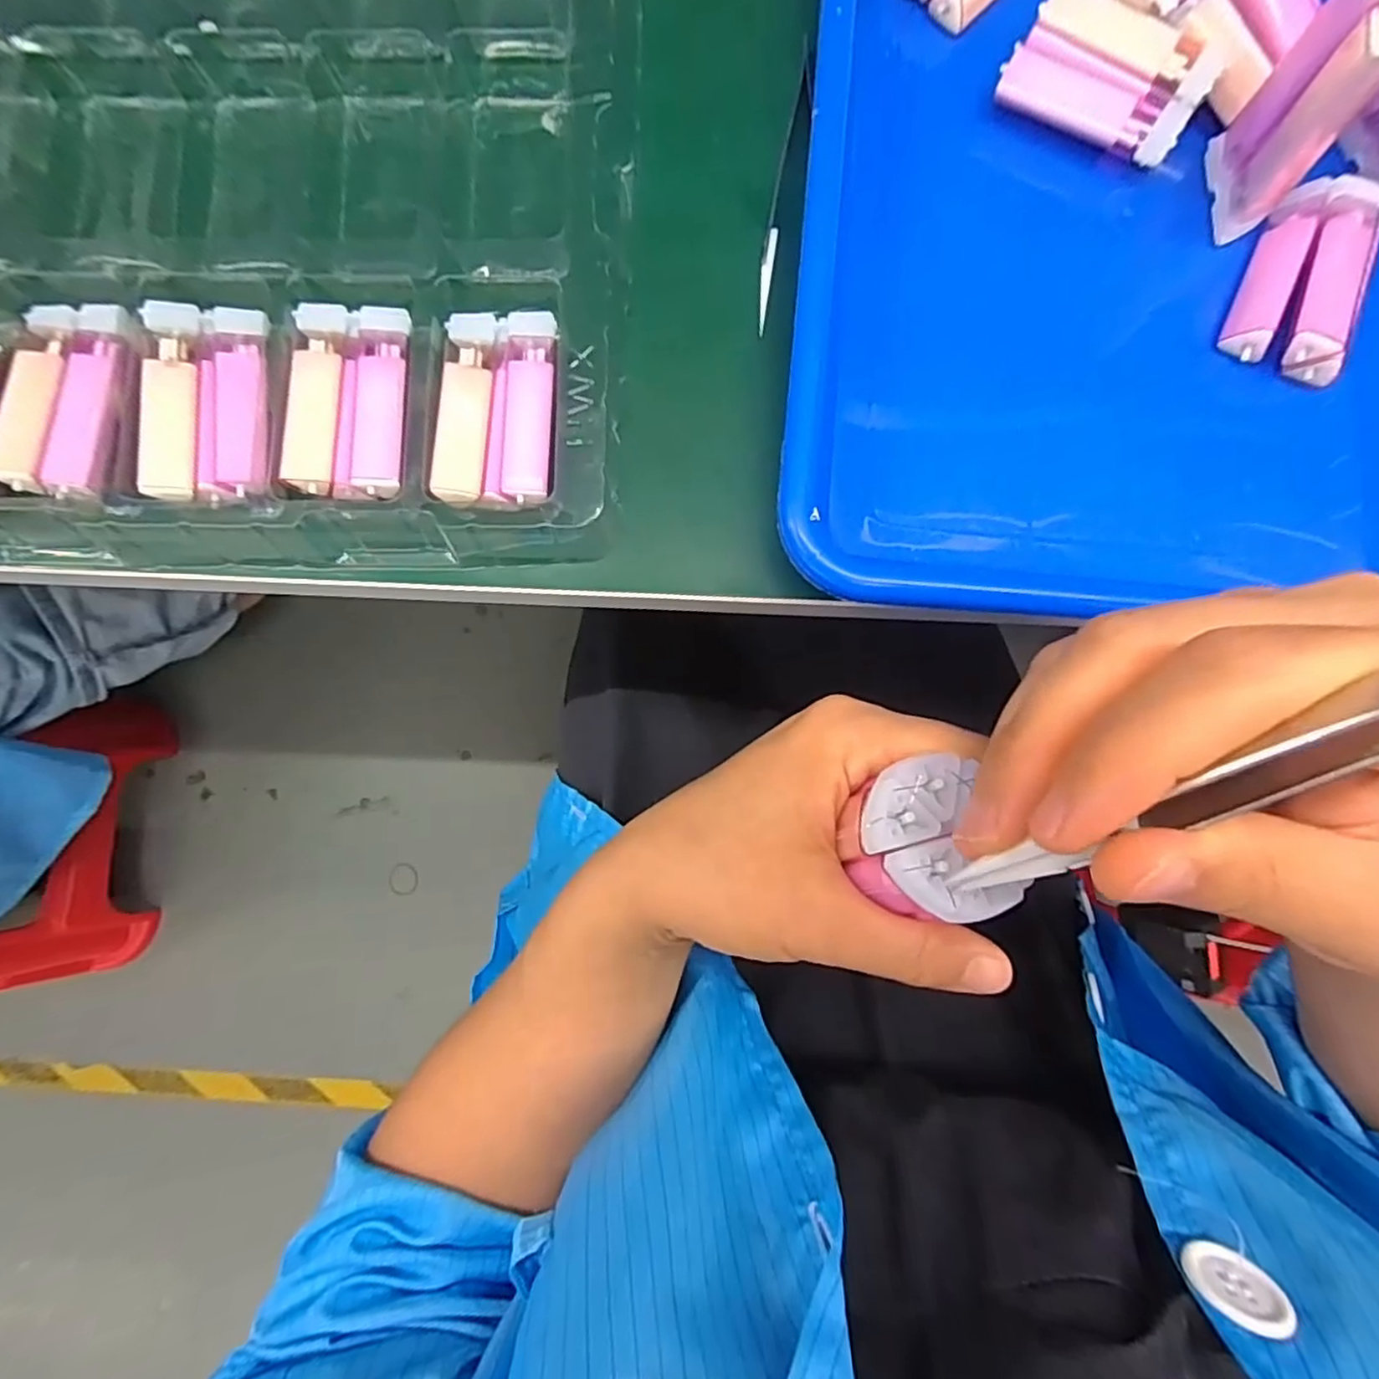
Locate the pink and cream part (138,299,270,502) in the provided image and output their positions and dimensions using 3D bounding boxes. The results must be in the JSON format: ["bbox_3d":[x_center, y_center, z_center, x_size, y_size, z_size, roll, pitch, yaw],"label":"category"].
[{"bbox_3d":[-0.176,-0.104,0.236,0.039,0.015,0.069,-4,83,1],"label":"pink and cream part"}]

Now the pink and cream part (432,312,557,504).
[{"bbox_3d":[-0.070,-0.101,0.236,0.039,0.012,0.070,2,84,1],"label":"pink and cream part"}]

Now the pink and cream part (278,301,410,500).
[{"bbox_3d":[-0.123,-0.105,0.235,0.039,0.010,0.070,2,84,1],"label":"pink and cream part"}]

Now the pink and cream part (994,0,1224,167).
[{"bbox_3d":[0.155,-0.228,0.246,0.067,0.027,0.046,24,84,4],"label":"pink and cream part"}]

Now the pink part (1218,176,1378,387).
[{"bbox_3d":[0.226,-0.151,0.238,0.036,0.022,0.067,23,84,3],"label":"pink part"}]

